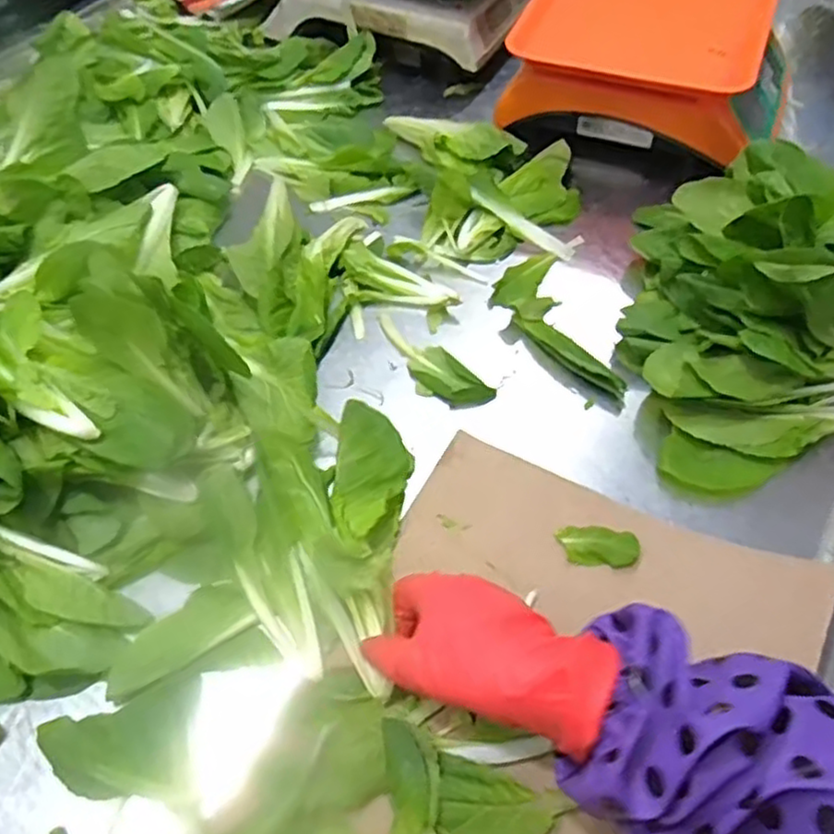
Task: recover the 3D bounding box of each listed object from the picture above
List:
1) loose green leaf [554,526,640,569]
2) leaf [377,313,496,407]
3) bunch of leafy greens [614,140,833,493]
[{"bbox_3d":[0.132,0.095,0.515,0.058,0.020,0.025,6,56,6],"label":"loose green leaf"},{"bbox_3d":[0.008,-0.052,0.619,0.049,0.013,0.128,-36,62,-21],"label":"leaf"},{"bbox_3d":[0.274,-0.095,0.573,0.230,0.136,0.294,24,60,17],"label":"bunch of leafy greens"}]

